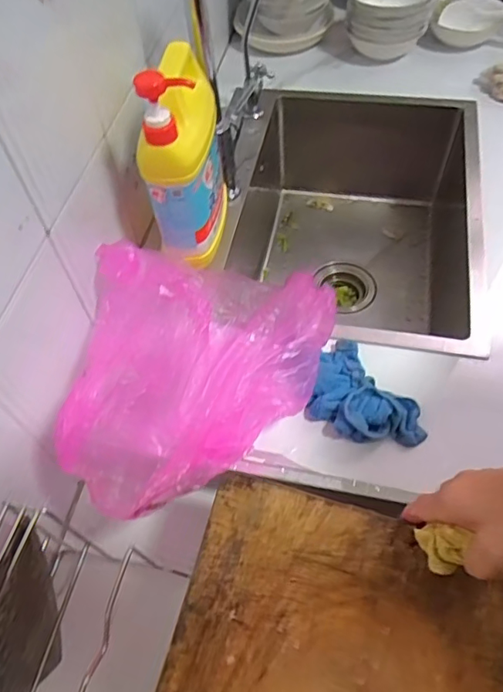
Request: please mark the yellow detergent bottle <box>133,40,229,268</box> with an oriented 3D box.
[{"bbox_3d":[-0.074,-0.220,0.588,0.063,0.215,0.143,0,56,4],"label":"yellow detergent bottle"}]

